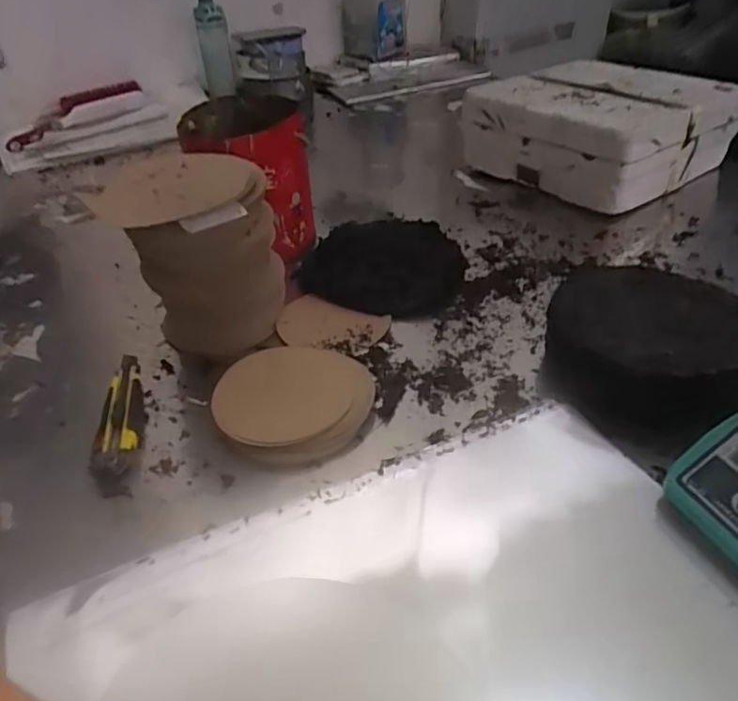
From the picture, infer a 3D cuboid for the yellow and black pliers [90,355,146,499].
[{"bbox_3d":[-0.246,0.065,0.606,0.039,0.022,0.181,-10,39,-7],"label":"yellow and black pliers"}]

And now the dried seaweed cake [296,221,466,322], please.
[{"bbox_3d":[0.020,-0.118,0.812,0.217,0.038,0.197,9,40,16],"label":"dried seaweed cake"}]

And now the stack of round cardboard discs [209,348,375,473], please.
[{"bbox_3d":[-0.075,0.050,0.603,0.156,0.022,0.143,0,39,6],"label":"stack of round cardboard discs"}]

